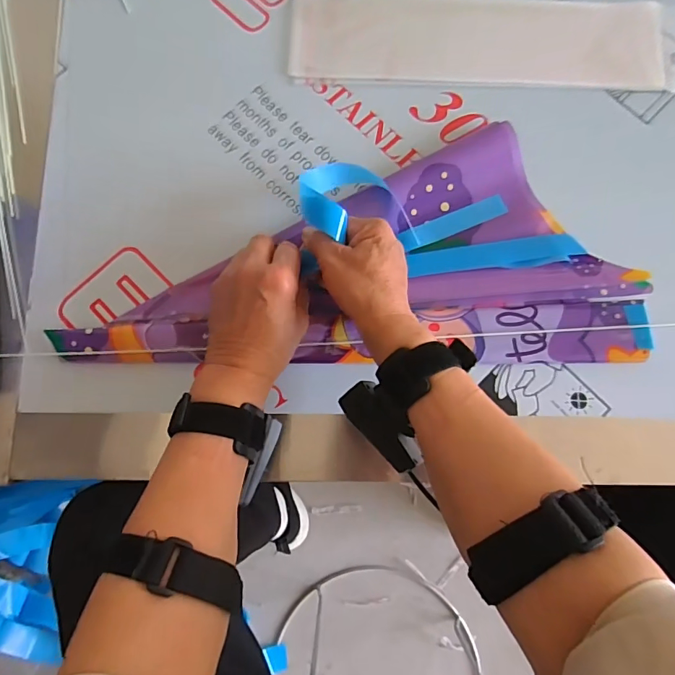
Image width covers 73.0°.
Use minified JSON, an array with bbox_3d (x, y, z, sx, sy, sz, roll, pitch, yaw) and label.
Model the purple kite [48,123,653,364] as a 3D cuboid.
[{"bbox_3d":[0.011,-0.070,0.397,0.490,0.034,0.201,-4,80,0],"label":"purple kite"}]

